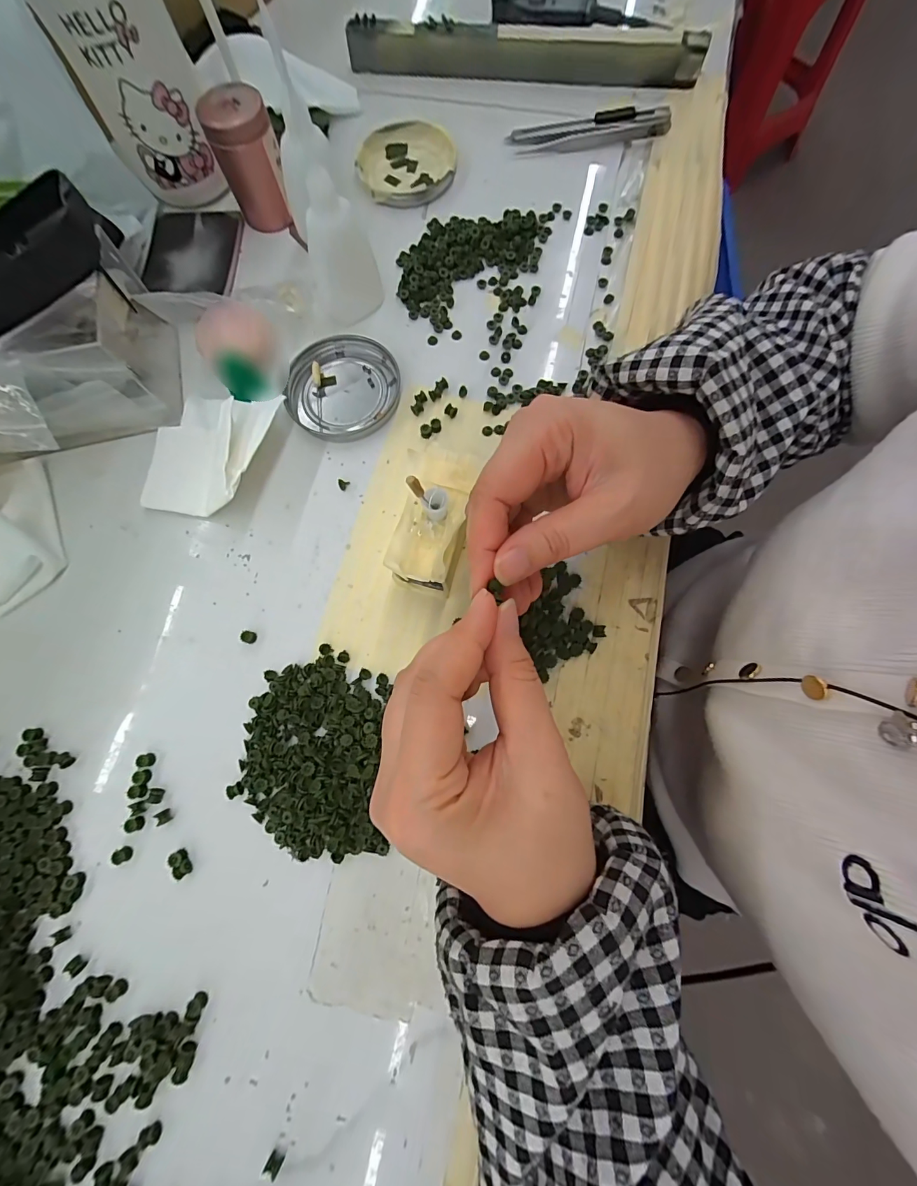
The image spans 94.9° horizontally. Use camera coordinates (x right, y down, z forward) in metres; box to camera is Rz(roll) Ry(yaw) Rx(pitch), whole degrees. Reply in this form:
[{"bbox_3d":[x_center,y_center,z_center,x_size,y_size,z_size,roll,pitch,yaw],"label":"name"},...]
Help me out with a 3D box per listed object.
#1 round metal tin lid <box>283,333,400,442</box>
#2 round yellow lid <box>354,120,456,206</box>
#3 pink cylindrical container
[{"bbox_3d":[-0.080,-0.142,0.292,0.075,0.013,0.075,0,76,1],"label":"round metal tin lid"},{"bbox_3d":[-0.042,-0.348,0.340,0.076,0.008,0.080,0,76,1],"label":"round yellow lid"},{"bbox_3d":[-0.151,-0.313,0.304,0.044,0.059,0.037,-23,77,-5],"label":"pink cylindrical container"}]

